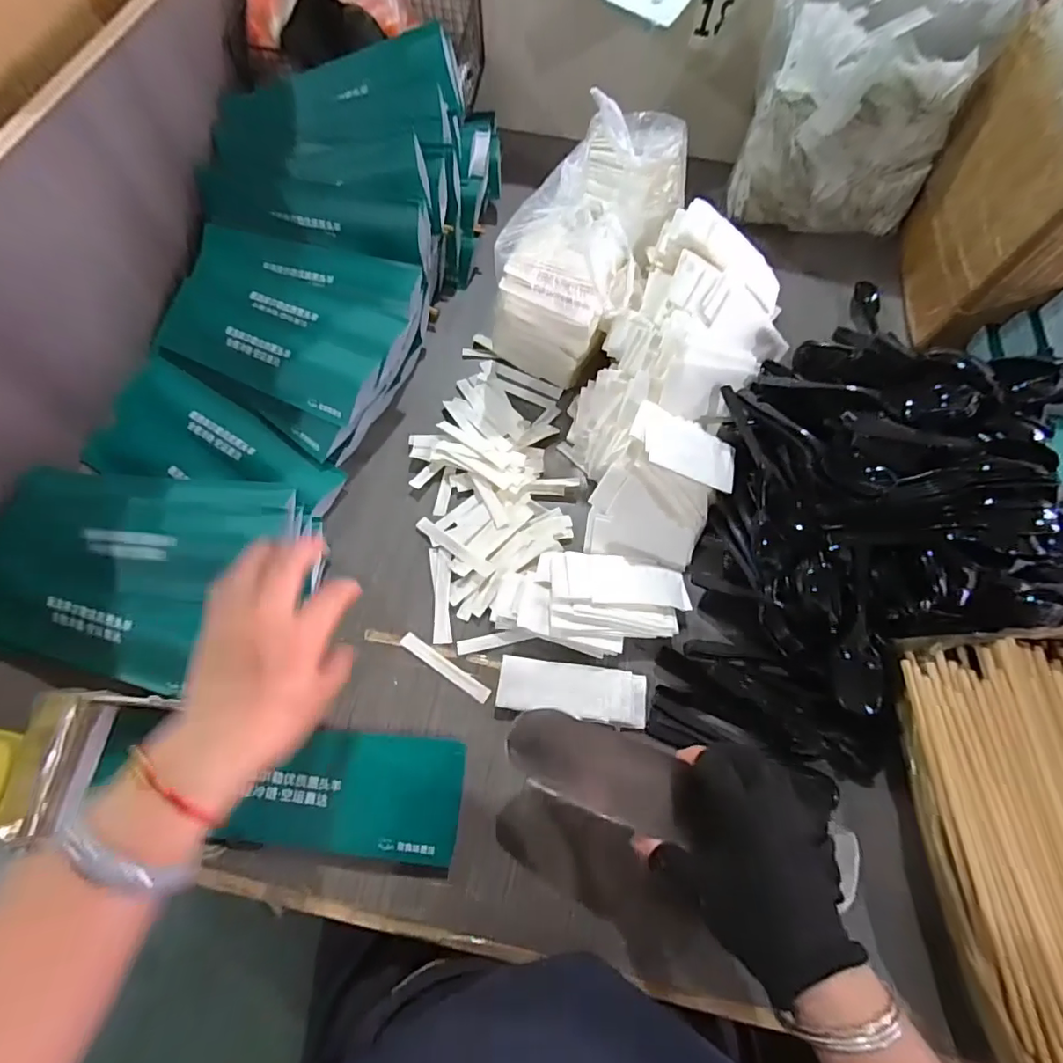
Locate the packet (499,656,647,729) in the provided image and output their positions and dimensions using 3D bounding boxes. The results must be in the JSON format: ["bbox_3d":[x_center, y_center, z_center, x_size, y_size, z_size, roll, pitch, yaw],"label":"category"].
[{"bbox_3d":[0.036,0.138,0.452,0.128,0.010,0.044,8,68,0],"label":"packet"}]

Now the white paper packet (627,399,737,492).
[{"bbox_3d":[0.138,-0.074,0.462,0.103,0.009,0.056,22,68,-15],"label":"white paper packet"}]

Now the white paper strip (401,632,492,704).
[{"bbox_3d":[-0.076,0.120,0.461,0.092,0.004,0.013,33,70,10],"label":"white paper strip"}]

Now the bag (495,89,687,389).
[{"bbox_3d":[0.069,-0.305,0.545,0.125,0.156,0.266,24,69,7],"label":"bag"}]

